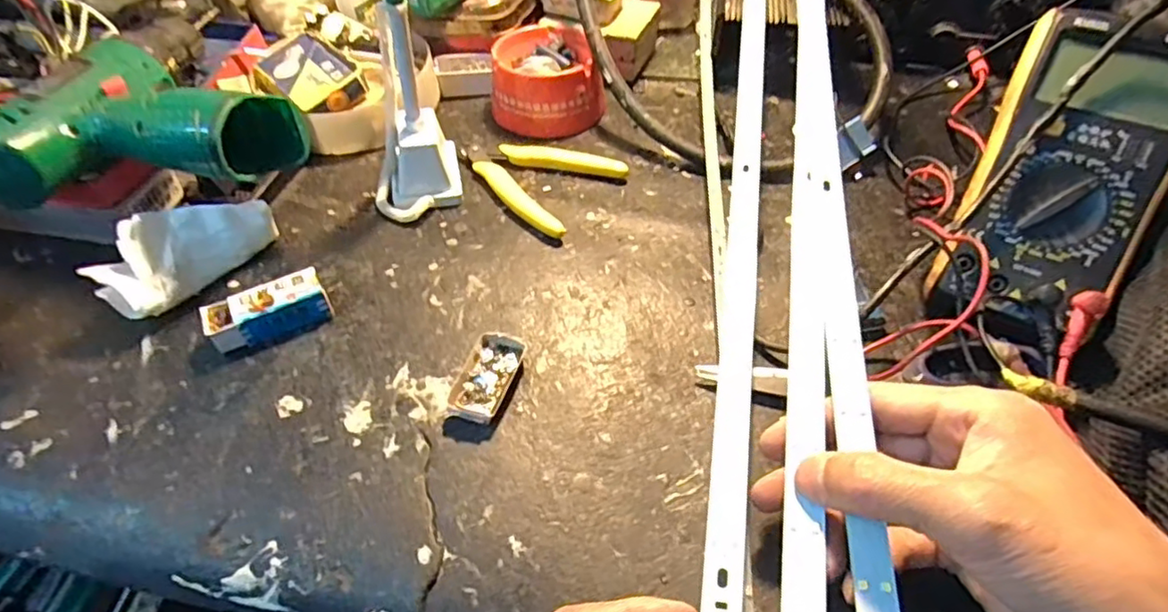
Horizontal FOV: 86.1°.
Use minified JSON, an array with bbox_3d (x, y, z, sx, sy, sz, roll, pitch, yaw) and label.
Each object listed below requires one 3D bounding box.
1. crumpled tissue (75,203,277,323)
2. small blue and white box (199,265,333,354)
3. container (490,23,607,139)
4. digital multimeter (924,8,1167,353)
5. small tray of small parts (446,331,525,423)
[{"bbox_3d":[-0.225,-0.032,0.355,0.032,0.042,0.092,28,56,21],"label":"crumpled tissue"},{"bbox_3d":[-0.171,0.004,0.341,0.060,0.020,0.026,-21,54,-16],"label":"small blue and white box"},{"bbox_3d":[-0.027,-0.174,0.473,0.081,0.046,0.084,-2,51,-2],"label":"container"},{"bbox_3d":[0.250,-0.066,0.323,0.083,0.030,0.168,27,95,20],"label":"digital multimeter"},{"bbox_3d":[-0.049,0.037,0.320,0.026,0.010,0.050,13,52,10],"label":"small tray of small parts"}]

